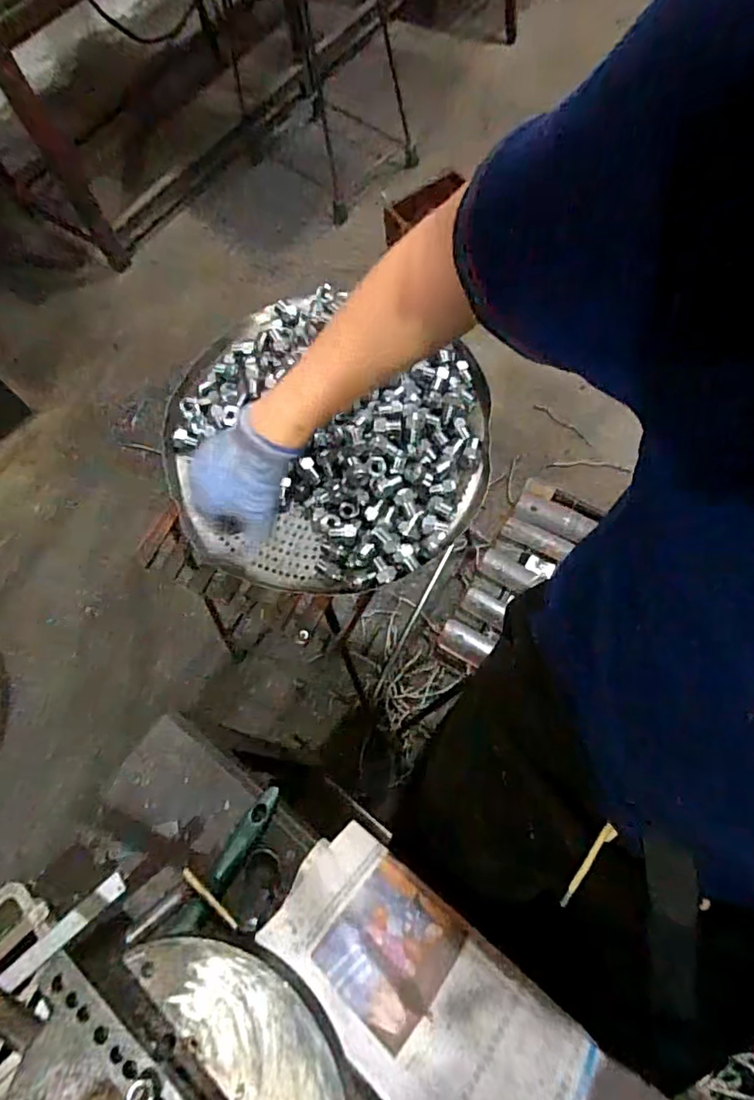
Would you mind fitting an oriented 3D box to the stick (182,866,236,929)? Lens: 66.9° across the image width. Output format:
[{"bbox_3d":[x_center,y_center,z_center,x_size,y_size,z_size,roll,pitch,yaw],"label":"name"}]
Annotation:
[{"bbox_3d":[-0.129,0.269,0.441,0.057,0.006,0.006,37,76,19],"label":"stick"}]

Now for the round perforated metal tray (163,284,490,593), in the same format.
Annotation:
[{"bbox_3d":[-0.068,-0.134,0.651,0.372,0.083,0.349,-1,67,2],"label":"round perforated metal tray"}]

